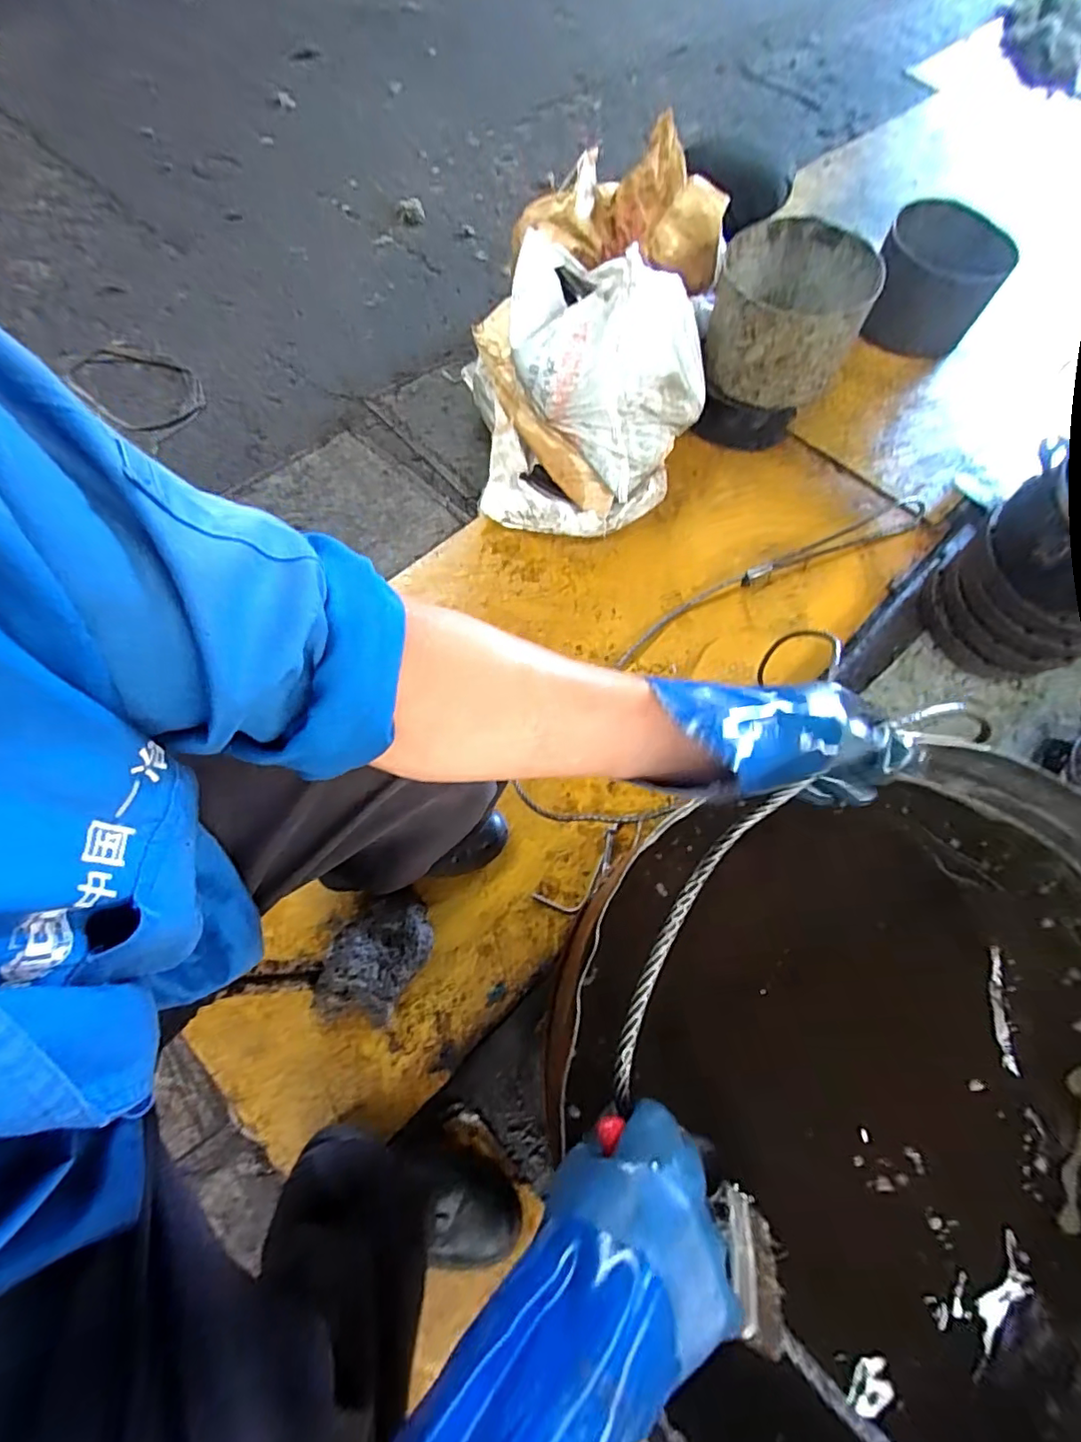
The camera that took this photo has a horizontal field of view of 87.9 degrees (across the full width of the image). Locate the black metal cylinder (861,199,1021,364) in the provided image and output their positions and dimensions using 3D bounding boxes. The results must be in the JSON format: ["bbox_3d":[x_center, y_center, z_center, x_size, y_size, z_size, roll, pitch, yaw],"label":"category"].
[{"bbox_3d":[0.916,-1.049,1.335,0.255,0.202,0.295,20,68,5],"label":"black metal cylinder"}]

